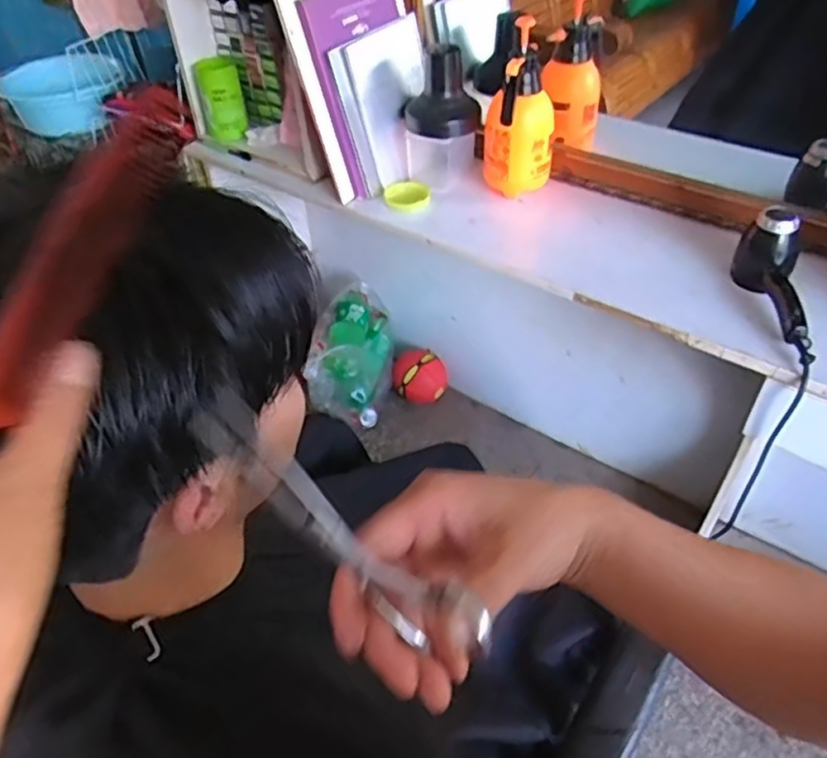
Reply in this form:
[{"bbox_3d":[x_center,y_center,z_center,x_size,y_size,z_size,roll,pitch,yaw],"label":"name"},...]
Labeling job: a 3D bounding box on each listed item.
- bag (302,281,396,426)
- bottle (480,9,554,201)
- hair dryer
[{"bbox_3d":[-0.167,-0.083,1.889,0.203,0.258,0.344,8,44,10],"label":"bag"},{"bbox_3d":[0.205,-0.492,1.238,0.113,0.292,0.105,-20,46,-18],"label":"bottle"},{"bbox_3d":[0.563,-0.133,1.002,0.072,0.116,0.263,0,62,3],"label":"hair dryer"}]

